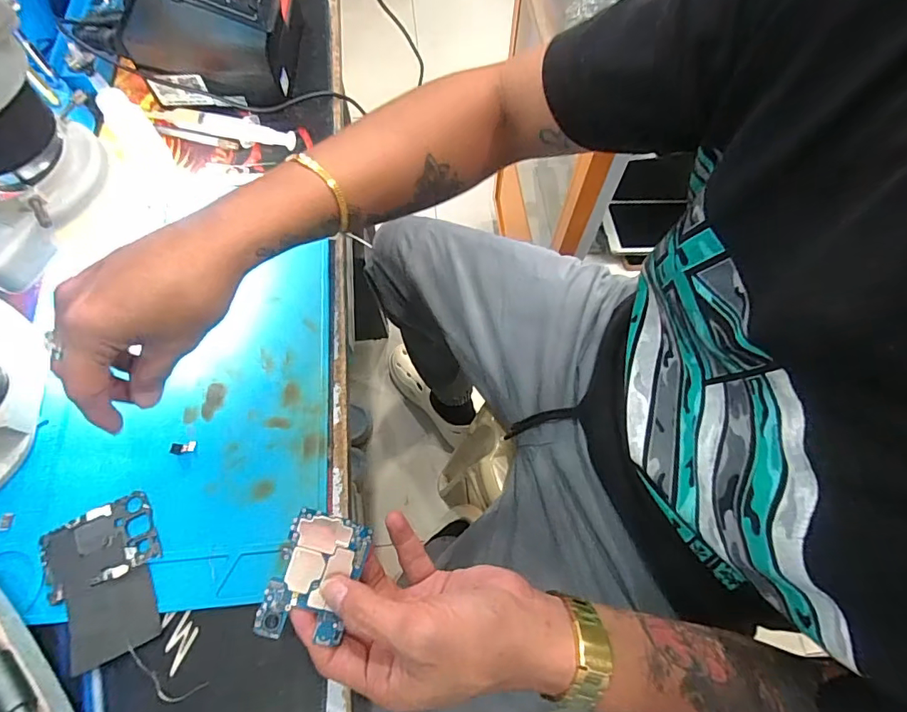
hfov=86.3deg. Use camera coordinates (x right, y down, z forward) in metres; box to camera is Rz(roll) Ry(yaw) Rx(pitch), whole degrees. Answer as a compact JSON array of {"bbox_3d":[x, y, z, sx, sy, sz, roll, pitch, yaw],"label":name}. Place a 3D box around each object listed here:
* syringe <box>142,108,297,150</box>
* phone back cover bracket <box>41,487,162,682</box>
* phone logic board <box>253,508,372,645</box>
[{"bbox_3d":[-0.221,-0.218,0.458,0.148,0.017,0.025,14,67,6],"label":"syringe"},{"bbox_3d":[-0.224,0.143,0.311,0.068,0.006,0.093,-25,69,-10],"label":"phone back cover bracket"},{"bbox_3d":[-0.078,0.125,0.274,0.044,0.004,0.066,23,67,-11],"label":"phone logic board"}]

